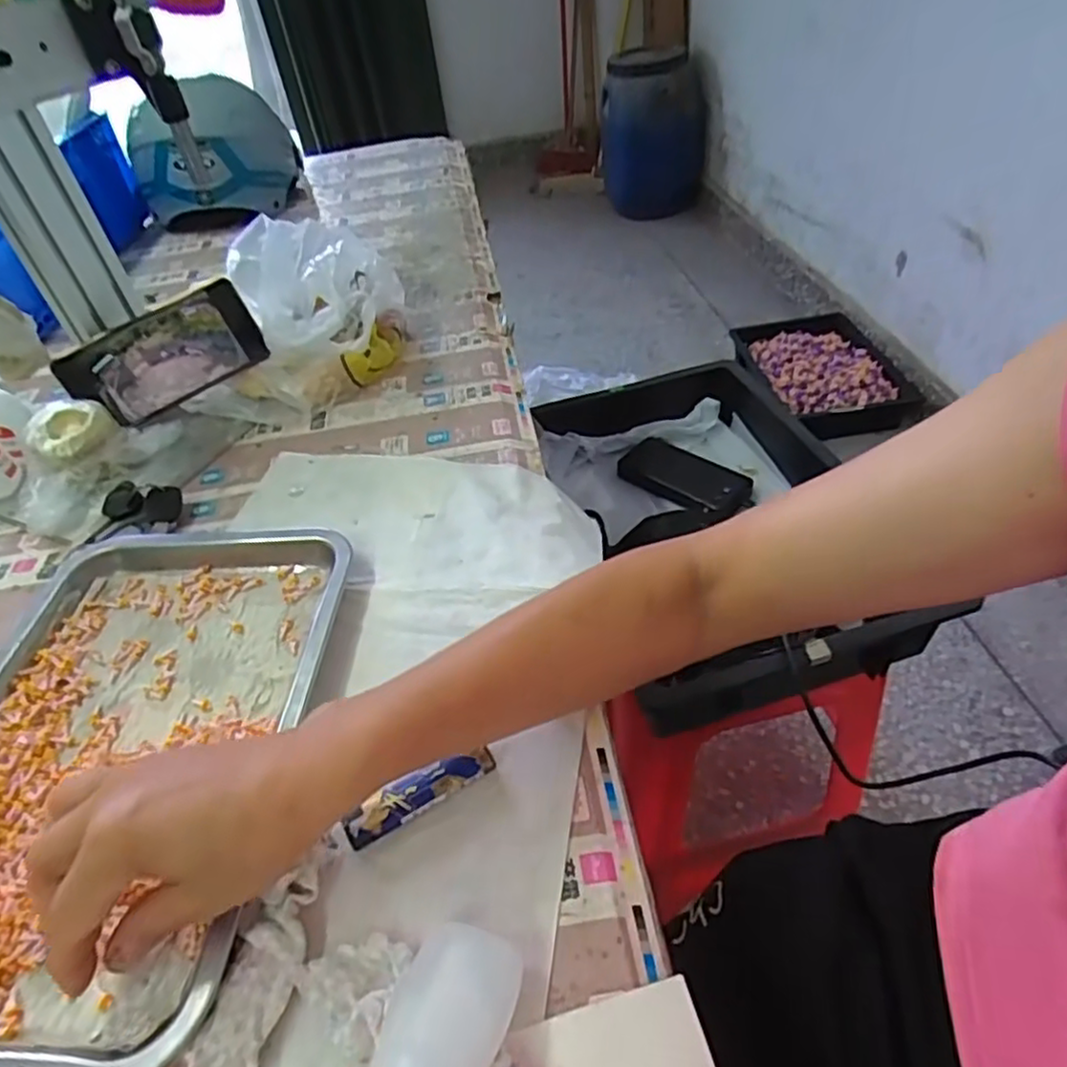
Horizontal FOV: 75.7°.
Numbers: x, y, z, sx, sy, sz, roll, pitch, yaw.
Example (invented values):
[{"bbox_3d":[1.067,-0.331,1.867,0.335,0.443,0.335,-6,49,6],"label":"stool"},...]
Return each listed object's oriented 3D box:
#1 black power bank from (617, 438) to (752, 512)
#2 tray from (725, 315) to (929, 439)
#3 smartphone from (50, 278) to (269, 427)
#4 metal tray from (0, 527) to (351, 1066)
[{"bbox_3d":[0.180,-0.073,0.842,0.165,0.018,0.079,30,58,32],"label":"black power bank"},{"bbox_3d":[0.713,-0.425,1.724,0.294,0.086,0.444,-9,42,-5],"label":"tray"},{"bbox_3d":[-0.327,-0.157,0.613,0.160,0.077,0.010,-32,24,-11],"label":"smartphone"},{"bbox_3d":[-0.242,0.116,0.391,0.226,0.030,0.311,0,44,4],"label":"metal tray"}]

